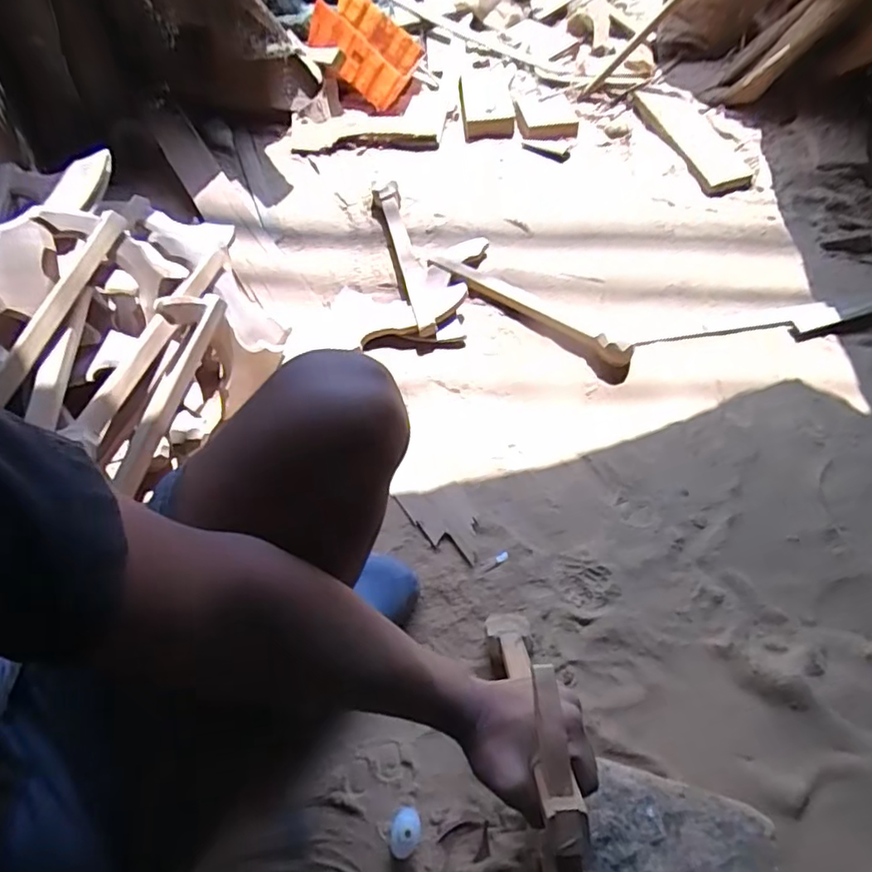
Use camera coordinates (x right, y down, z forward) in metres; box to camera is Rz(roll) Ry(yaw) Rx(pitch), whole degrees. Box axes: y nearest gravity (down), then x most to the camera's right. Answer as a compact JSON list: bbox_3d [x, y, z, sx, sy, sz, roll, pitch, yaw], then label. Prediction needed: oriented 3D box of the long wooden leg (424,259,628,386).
[{"bbox_3d":[0.152,-0.209,1.001,0.383,0.033,0.054,33,63,21],"label":"long wooden leg"}]

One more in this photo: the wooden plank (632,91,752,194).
[{"bbox_3d":[0.514,-0.612,1.216,0.111,0.028,0.331,-17,58,-10],"label":"wooden plank"}]

